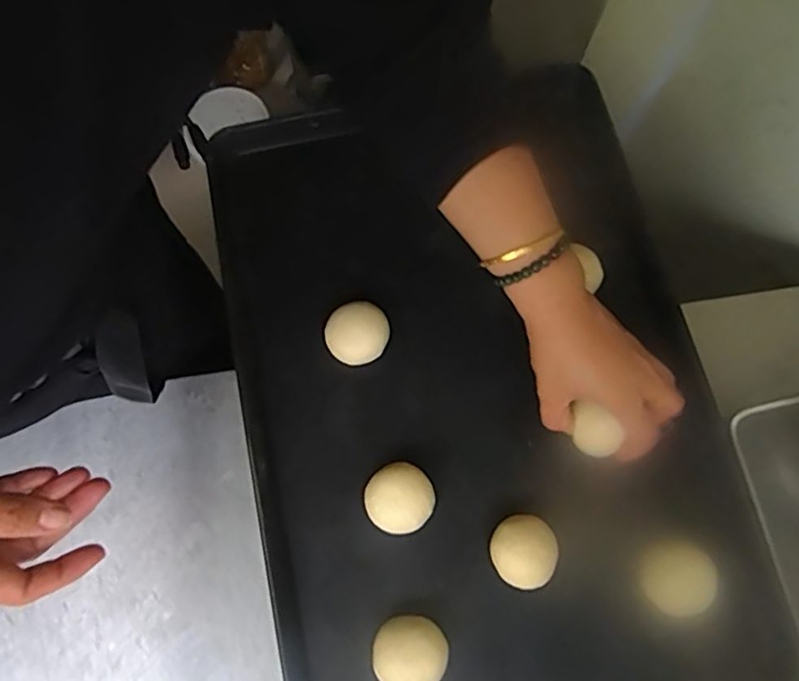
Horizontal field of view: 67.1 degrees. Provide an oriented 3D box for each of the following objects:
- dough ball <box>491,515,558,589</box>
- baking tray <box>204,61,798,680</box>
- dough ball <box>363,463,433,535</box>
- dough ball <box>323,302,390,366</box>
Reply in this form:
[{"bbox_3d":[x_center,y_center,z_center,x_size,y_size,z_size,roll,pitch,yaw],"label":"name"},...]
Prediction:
[{"bbox_3d":[0.104,0.176,0.501,0.053,0.036,0.056,0,73,0],"label":"dough ball"},{"bbox_3d":[0.064,0.035,0.542,0.408,0.032,0.614,-12,74,-4],"label":"baking tray"},{"bbox_3d":[0.000,0.137,0.518,0.056,0.031,0.055,0,73,0],"label":"dough ball"},{"bbox_3d":[-0.040,-0.006,0.556,0.062,0.035,0.057,-11,74,-3],"label":"dough ball"}]

